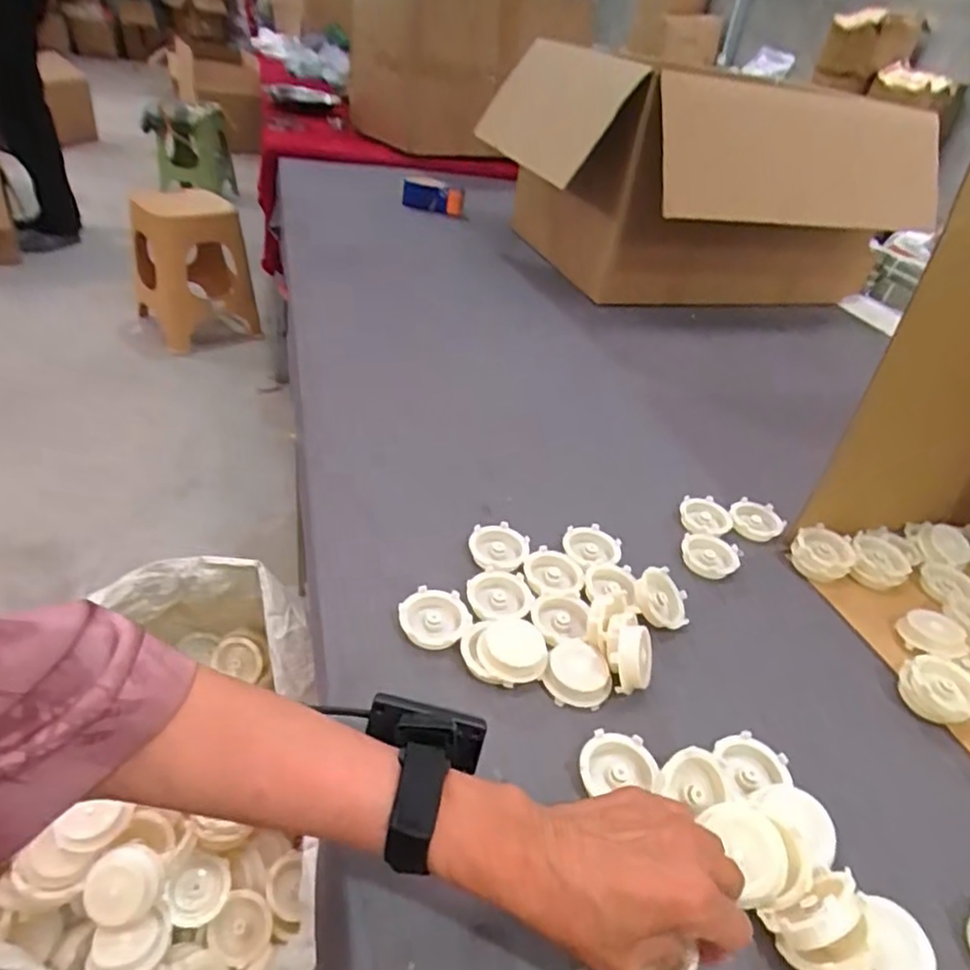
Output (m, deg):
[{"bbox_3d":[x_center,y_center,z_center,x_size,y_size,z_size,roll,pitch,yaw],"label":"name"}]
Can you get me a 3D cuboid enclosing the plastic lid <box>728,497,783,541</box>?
[{"bbox_3d":[0.312,0.041,0.739,0.058,0.015,0.061,6,38,-5],"label":"plastic lid"}]

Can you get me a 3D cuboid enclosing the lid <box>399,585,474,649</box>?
[{"bbox_3d":[-0.042,0.114,0.548,0.060,0.012,0.055,6,38,-5],"label":"lid"}]

